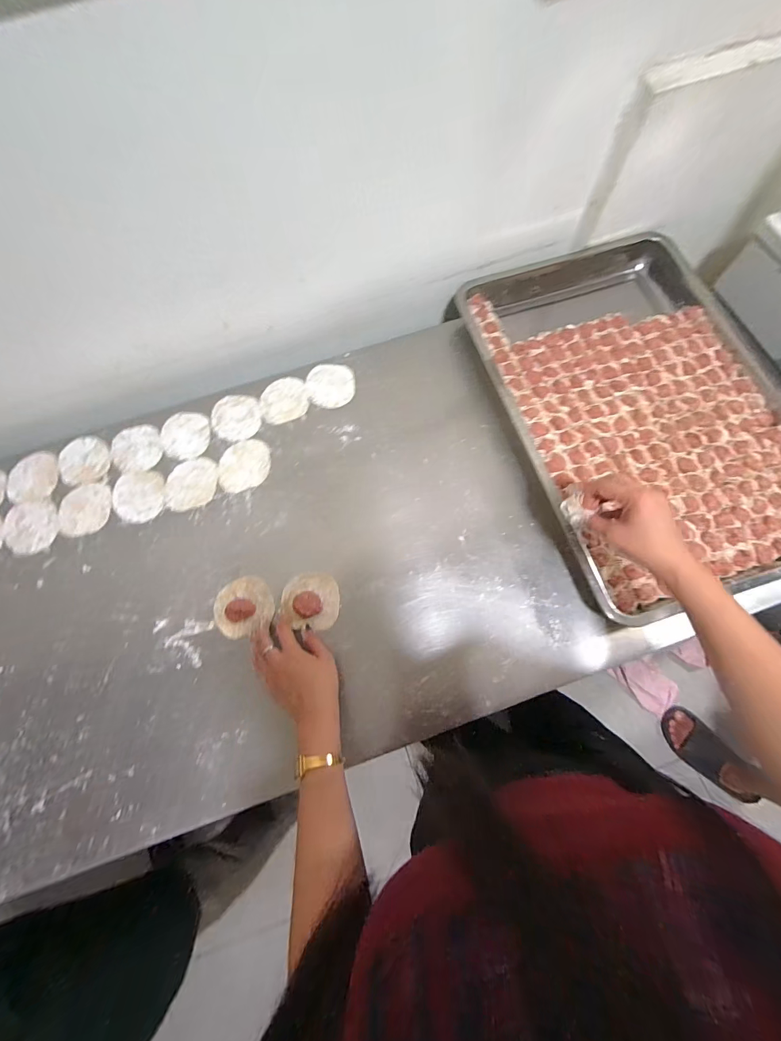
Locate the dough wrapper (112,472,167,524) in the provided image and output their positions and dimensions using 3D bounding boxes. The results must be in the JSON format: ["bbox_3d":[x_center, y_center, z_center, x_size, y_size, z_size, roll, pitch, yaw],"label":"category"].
[{"bbox_3d":[-0.395,-0.038,0.608,0.083,0.004,0.085,0,73,1],"label":"dough wrapper"}]

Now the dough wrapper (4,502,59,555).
[{"bbox_3d":[-0.553,0.011,0.596,0.078,0.007,0.083,1,75,-3],"label":"dough wrapper"}]

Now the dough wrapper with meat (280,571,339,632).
[{"bbox_3d":[-0.112,0.110,0.539,0.079,0.021,0.076,3,73,2],"label":"dough wrapper with meat"}]

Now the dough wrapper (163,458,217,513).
[{"bbox_3d":[-0.314,-0.057,0.612,0.077,0.006,0.090,3,73,2],"label":"dough wrapper"}]

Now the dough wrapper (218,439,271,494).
[{"bbox_3d":[-0.232,-0.088,0.615,0.077,0.004,0.092,31,76,10],"label":"dough wrapper"}]

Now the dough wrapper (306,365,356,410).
[{"bbox_3d":[-0.101,-0.228,0.654,0.079,0.004,0.084,0,73,1],"label":"dough wrapper"}]

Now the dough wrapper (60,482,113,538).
[{"bbox_3d":[-0.476,-0.017,0.603,0.081,0.005,0.082,0,73,1],"label":"dough wrapper"}]

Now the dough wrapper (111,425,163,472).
[{"bbox_3d":[-0.412,-0.121,0.633,0.083,0.005,0.085,0,73,1],"label":"dough wrapper"}]

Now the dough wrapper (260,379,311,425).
[{"bbox_3d":[-0.179,-0.203,0.651,0.079,0.004,0.081,0,73,1],"label":"dough wrapper"}]

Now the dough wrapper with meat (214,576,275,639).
[{"bbox_3d":[-0.207,0.120,0.546,0.080,0.008,0.078,0,73,1],"label":"dough wrapper with meat"}]

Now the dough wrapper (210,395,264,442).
[{"bbox_3d":[-0.255,-0.171,0.642,0.078,0.004,0.084,1,75,-4],"label":"dough wrapper"}]

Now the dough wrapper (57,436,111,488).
[{"bbox_3d":[-0.498,-0.098,0.631,0.079,0.008,0.081,0,73,1],"label":"dough wrapper"}]

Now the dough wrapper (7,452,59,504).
[{"bbox_3d":[-0.571,-0.068,0.618,0.077,0.008,0.082,-5,73,0],"label":"dough wrapper"}]

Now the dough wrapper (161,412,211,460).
[{"bbox_3d":[-0.335,-0.140,0.633,0.075,0.006,0.084,-12,73,-3],"label":"dough wrapper"}]

